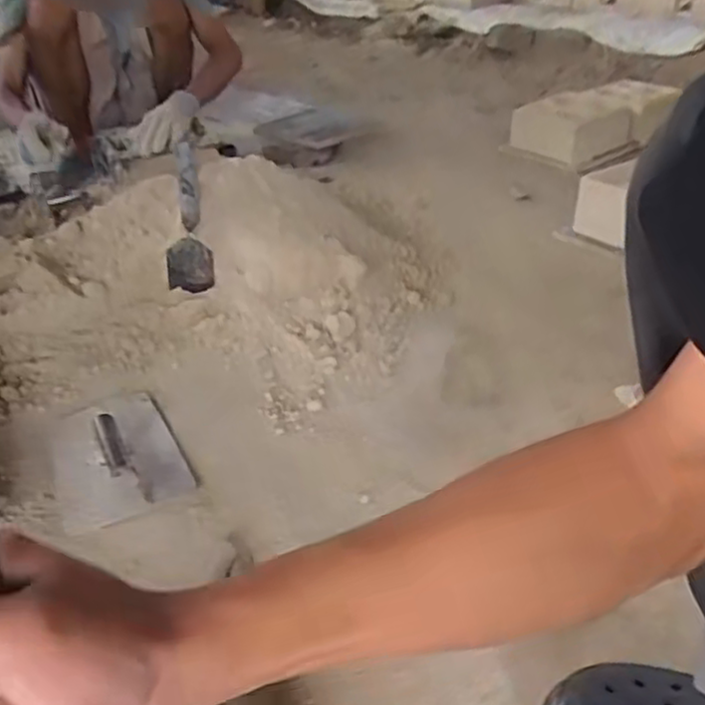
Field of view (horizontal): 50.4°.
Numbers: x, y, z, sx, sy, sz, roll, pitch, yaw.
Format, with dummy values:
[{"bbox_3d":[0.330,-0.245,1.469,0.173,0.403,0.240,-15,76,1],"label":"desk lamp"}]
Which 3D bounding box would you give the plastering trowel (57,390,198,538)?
[{"bbox_3d":[-0.280,0.092,0.873,0.141,0.077,0.228,-15,35,-19],"label":"plastering trowel"}]

